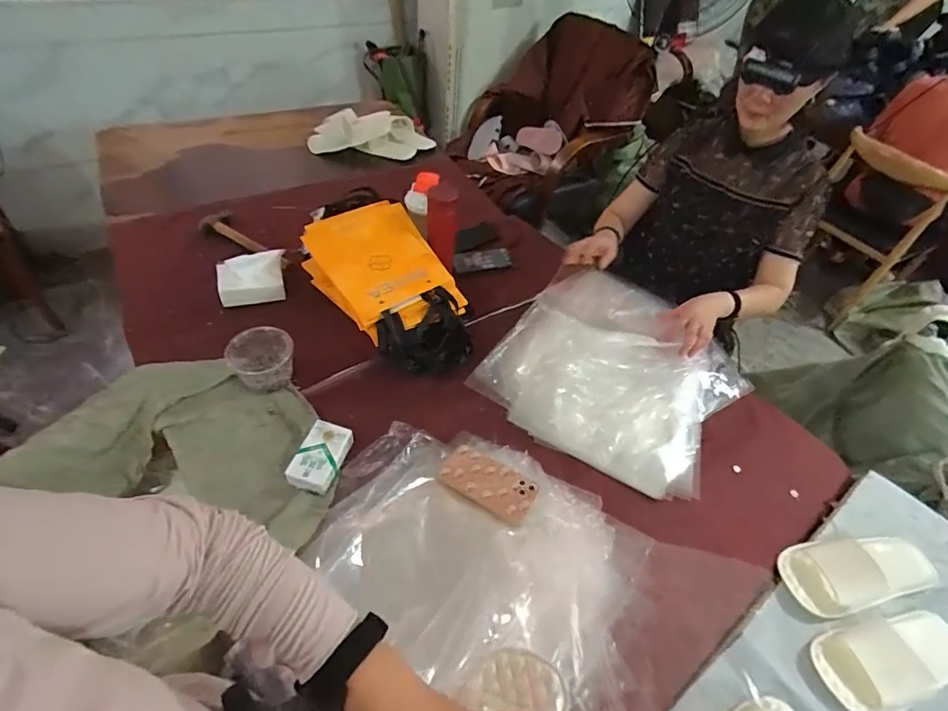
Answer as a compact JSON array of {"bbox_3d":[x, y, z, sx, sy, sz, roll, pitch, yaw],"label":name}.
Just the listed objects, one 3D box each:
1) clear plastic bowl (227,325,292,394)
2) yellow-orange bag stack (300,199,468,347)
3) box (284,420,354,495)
[{"bbox_3d":[-0.393,0.011,0.883,0.109,0.081,0.100,4,48,-4],"label":"clear plastic bowl"},{"bbox_3d":[-0.202,-0.184,1.012,0.226,0.118,0.333,-26,56,-27],"label":"yellow-orange bag stack"},{"bbox_3d":[-0.256,0.169,0.796,0.070,0.032,0.115,16,48,7],"label":"box"}]

